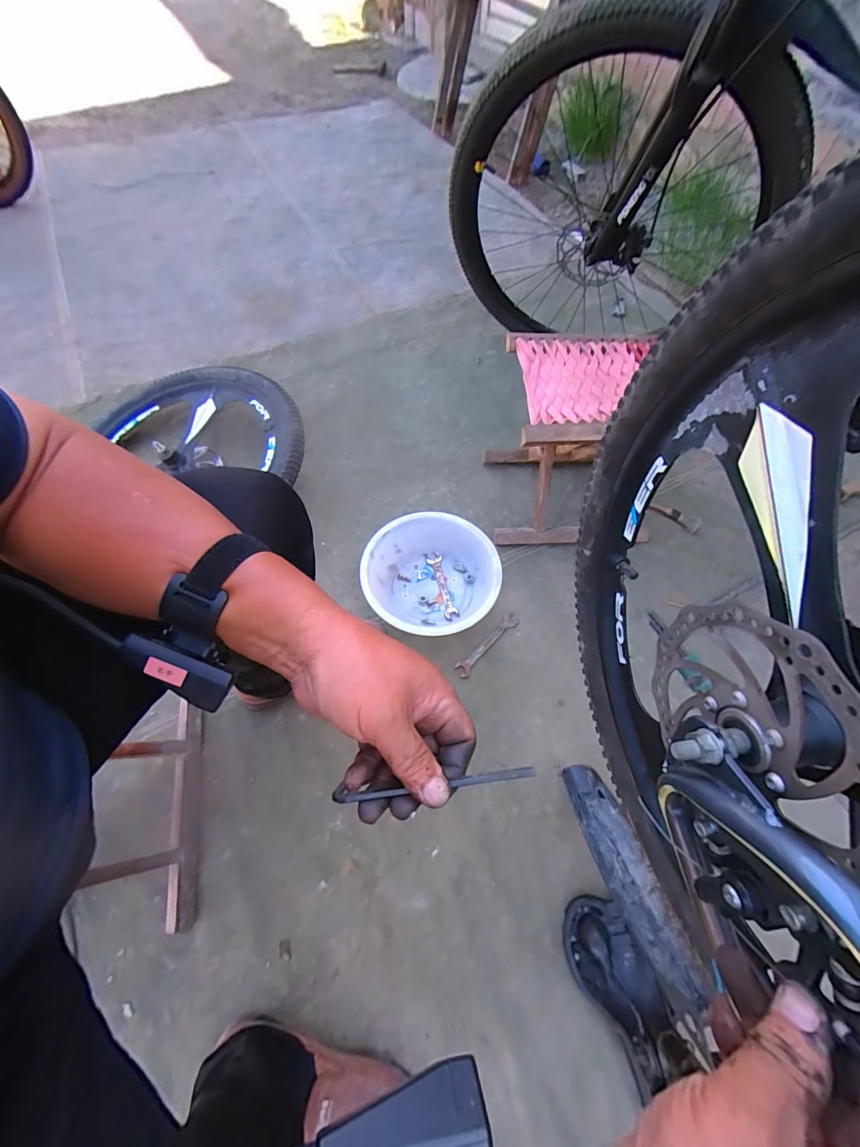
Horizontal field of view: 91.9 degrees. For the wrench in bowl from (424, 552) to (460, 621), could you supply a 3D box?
[{"bbox_3d":[0.024,0.022,0.823,0.030,0.011,0.151,-14,63,-8],"label":"wrench in bowl"}]

